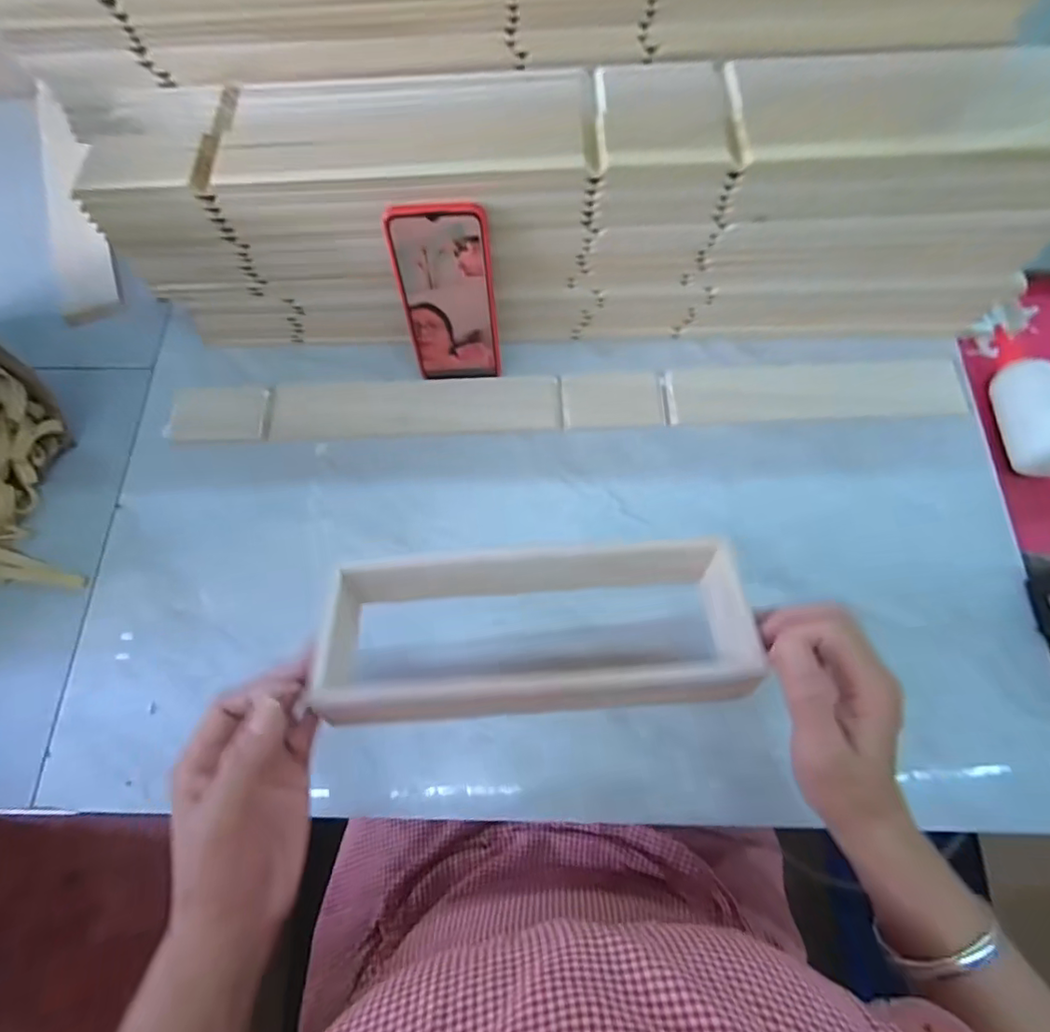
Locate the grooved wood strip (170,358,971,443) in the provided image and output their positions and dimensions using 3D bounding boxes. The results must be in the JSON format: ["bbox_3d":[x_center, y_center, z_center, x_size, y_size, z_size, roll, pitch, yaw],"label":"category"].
[{"bbox_3d":[0.035,-0.110,0.524,0.738,0.014,0.062,-1,71,1],"label":"grooved wood strip"}]

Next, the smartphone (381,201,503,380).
[{"bbox_3d":[-0.063,-0.179,0.462,0.077,0.162,0.006,-1,57,2],"label":"smartphone"}]

